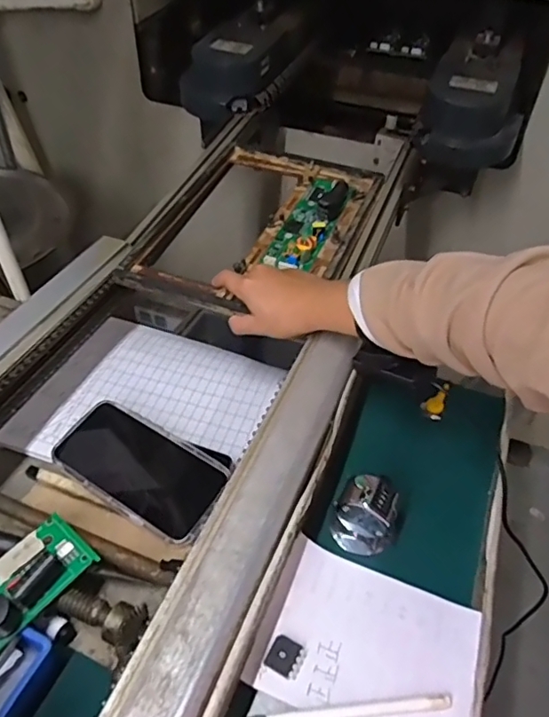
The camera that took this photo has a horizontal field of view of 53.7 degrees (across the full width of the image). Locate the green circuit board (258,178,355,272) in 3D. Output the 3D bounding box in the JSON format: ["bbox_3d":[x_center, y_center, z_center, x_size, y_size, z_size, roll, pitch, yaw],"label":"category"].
[{"bbox_3d":[0.044,-0.167,0.632,0.056,0.030,0.182,18,46,14],"label":"green circuit board"}]

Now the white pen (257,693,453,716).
[{"bbox_3d":[0.045,0.219,0.335,0.131,0.006,0.008,-2,44,-6],"label":"white pen"}]

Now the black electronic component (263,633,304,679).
[{"bbox_3d":[0.007,0.197,0.357,0.022,0.006,0.022,23,47,19],"label":"black electronic component"}]

